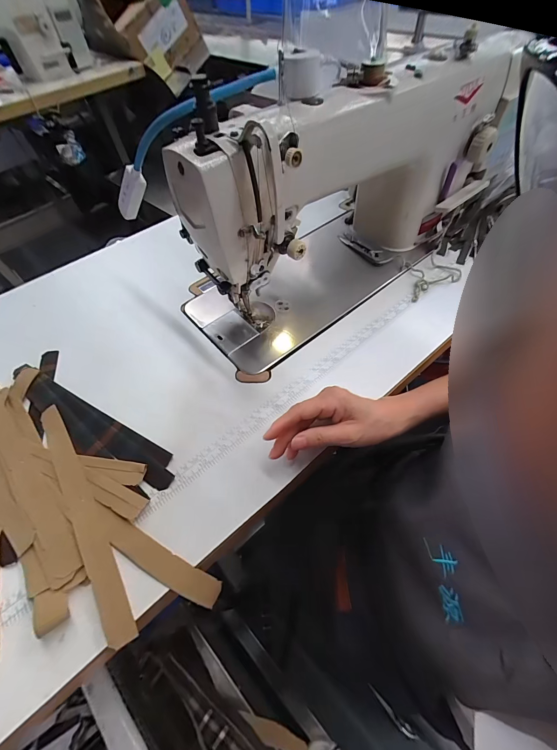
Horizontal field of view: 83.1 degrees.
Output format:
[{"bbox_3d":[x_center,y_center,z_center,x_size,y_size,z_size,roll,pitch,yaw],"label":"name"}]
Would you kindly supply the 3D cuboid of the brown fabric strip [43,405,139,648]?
[{"bbox_3d":[-0.197,0.129,0.314,0.024,0.006,0.254,-32,60,-17],"label":"brown fabric strip"}]

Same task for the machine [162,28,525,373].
[{"bbox_3d":[0.077,-0.235,0.420,0.454,0.236,0.157,-37,62,-20],"label":"machine"}]

